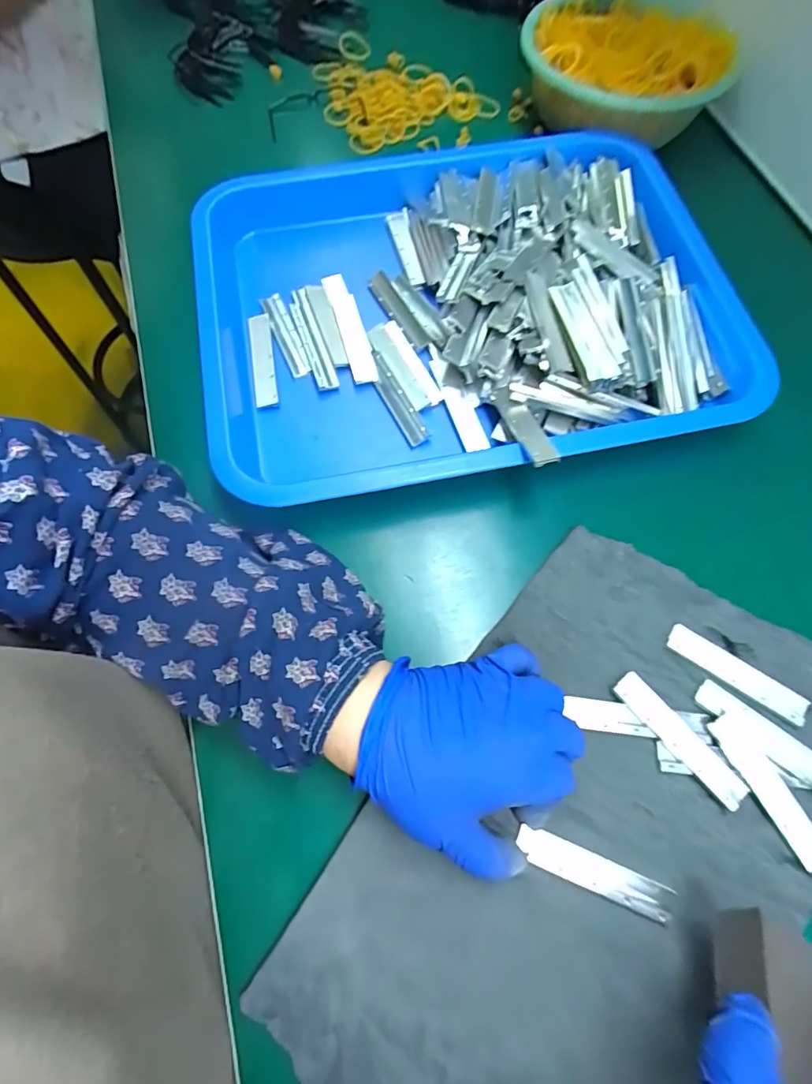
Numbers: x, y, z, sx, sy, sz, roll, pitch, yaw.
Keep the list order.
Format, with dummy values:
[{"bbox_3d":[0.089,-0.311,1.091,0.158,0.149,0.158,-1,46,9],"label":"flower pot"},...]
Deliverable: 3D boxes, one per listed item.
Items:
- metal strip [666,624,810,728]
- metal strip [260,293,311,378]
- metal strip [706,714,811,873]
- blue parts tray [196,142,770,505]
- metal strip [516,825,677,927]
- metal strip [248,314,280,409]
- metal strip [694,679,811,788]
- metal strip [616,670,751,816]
[{"bbox_3d":[0.196,0.077,0.290,0.082,0.004,0.017,33,72,12],"label":"metal strip"},{"bbox_3d":[-0.094,-0.161,0.382,0.016,0.008,0.082,-21,70,-9],"label":"metal strip"},{"bbox_3d":[0.199,0.134,0.268,0.019,0.004,0.079,-26,71,-10],"label":"metal strip"},{"bbox_3d":[0.045,-0.183,0.374,0.406,0.042,0.302,-10,69,-4],"label":"blue parts tray"},{"bbox_3d":[0.096,0.171,0.255,0.079,0.004,0.018,23,70,8],"label":"metal strip"},{"bbox_3d":[-0.108,-0.137,0.370,0.017,0.008,0.080,-10,69,-4],"label":"metal strip"},{"bbox_3d":[0.205,0.111,0.276,0.083,0.005,0.017,38,73,13],"label":"metal strip"},{"bbox_3d":[0.153,0.110,0.277,0.017,0.008,0.082,-38,73,-14],"label":"metal strip"}]

